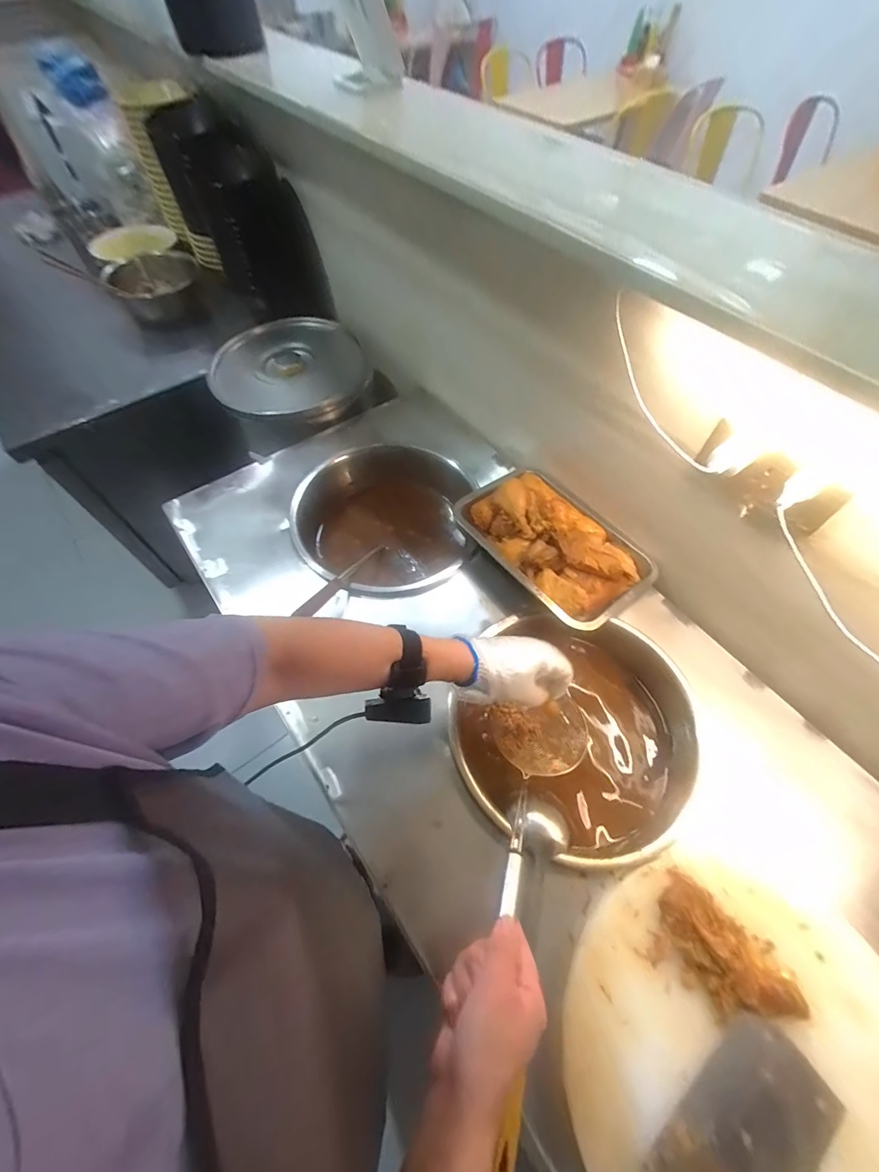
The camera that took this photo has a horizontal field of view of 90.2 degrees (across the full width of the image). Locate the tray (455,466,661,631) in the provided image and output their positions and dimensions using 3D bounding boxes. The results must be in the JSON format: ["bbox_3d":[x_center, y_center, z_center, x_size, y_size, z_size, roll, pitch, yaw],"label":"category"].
[{"bbox_3d":[0.193,-0.083,0.713,0.199,0.073,0.302,-33,65,-18],"label":"tray"}]

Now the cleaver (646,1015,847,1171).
[{"bbox_3d":[0.250,0.530,0.375,0.271,0.033,0.105,-38,67,-20],"label":"cleaver"}]

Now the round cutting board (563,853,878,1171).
[{"bbox_3d":[0.305,0.479,0.420,0.347,0.027,0.359,0,60,-1],"label":"round cutting board"}]

